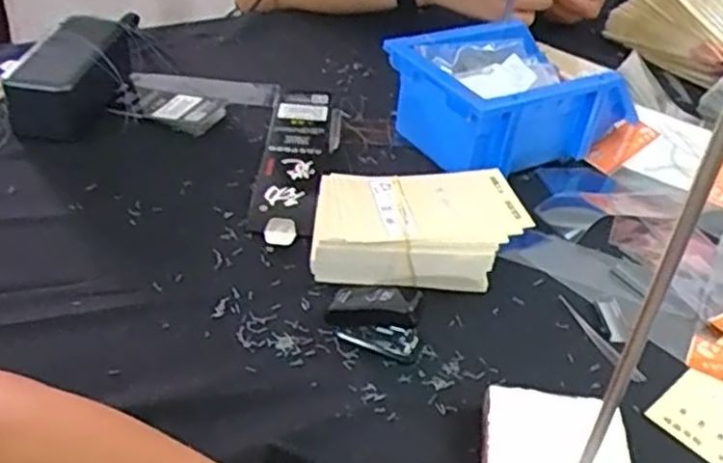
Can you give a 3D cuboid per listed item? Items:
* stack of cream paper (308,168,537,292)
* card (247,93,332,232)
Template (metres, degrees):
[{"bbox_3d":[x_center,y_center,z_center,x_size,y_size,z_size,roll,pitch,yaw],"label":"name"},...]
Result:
[{"bbox_3d":[0.035,-0.002,0.474,0.134,0.041,0.080,0,37,-7],"label":"stack of cream paper"},{"bbox_3d":[-0.052,-0.064,0.569,0.049,0.007,0.198,5,37,-2],"label":"card"}]

